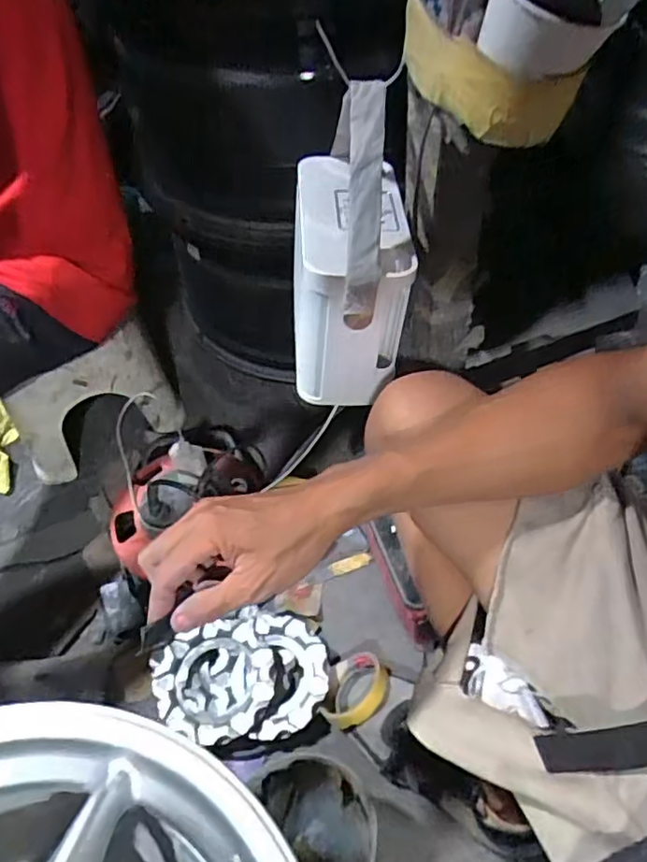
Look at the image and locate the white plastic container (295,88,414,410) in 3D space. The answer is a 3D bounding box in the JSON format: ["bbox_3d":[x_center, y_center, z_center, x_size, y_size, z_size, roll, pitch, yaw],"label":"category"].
[{"bbox_3d":[0.026,-0.182,0.580,0.114,0.236,0.195,1,53,4],"label":"white plastic container"}]

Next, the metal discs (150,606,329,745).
[{"bbox_3d":[-0.098,0.290,0.720,0.199,0.029,0.140,-7,53,-2],"label":"metal discs"}]

